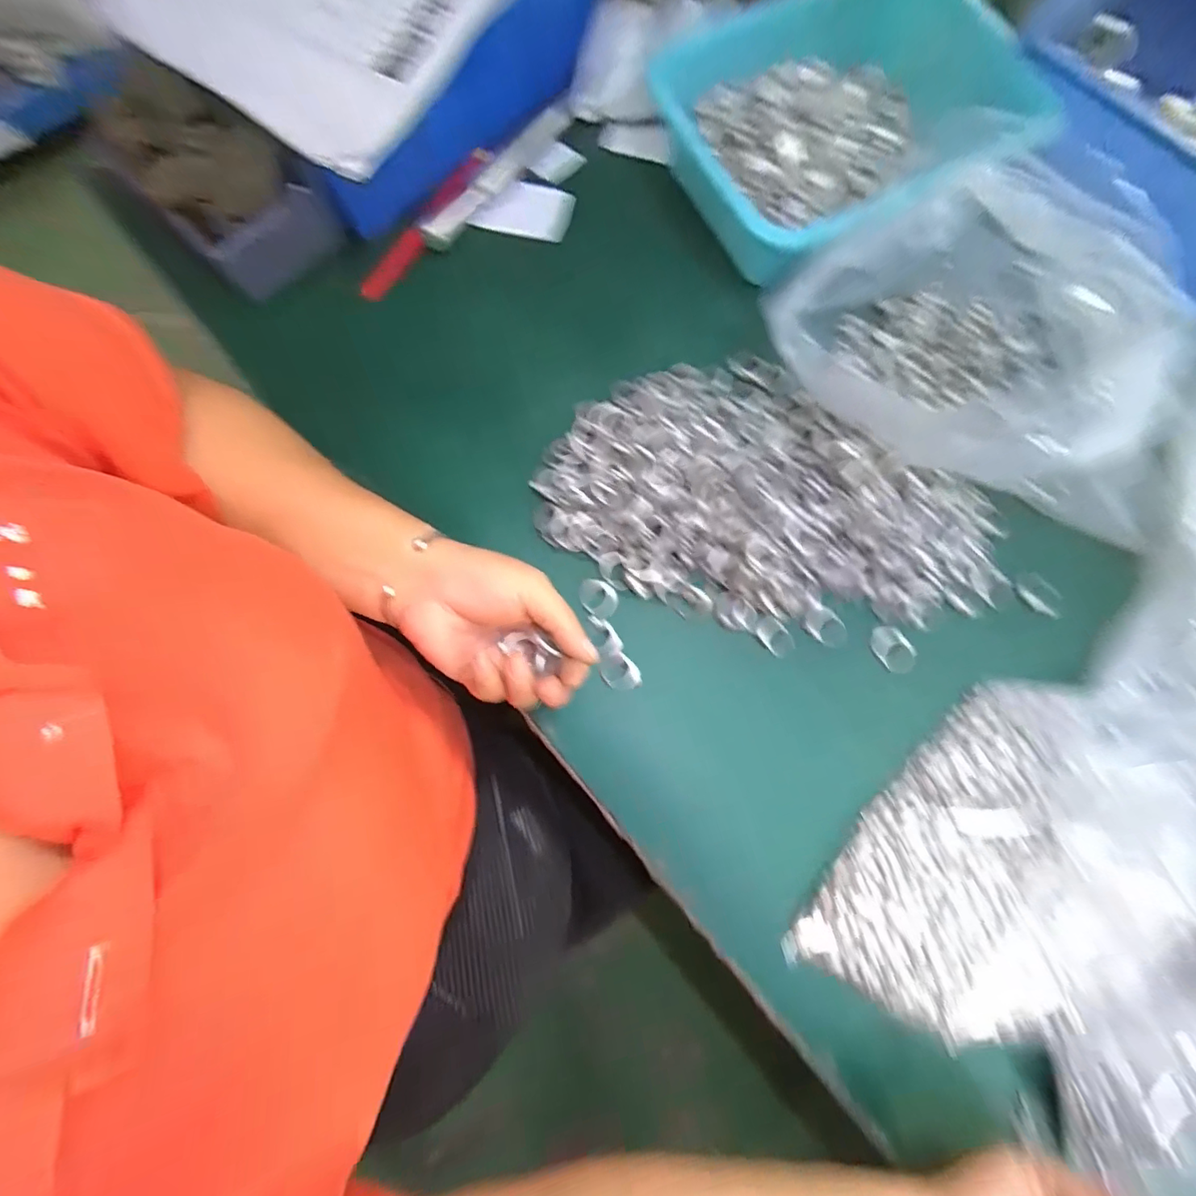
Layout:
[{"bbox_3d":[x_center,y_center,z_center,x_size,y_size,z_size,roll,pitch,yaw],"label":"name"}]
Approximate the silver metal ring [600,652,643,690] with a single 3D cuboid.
[{"bbox_3d":[0.015,0.050,0.354,0.025,0.009,0.026,0,77,-1],"label":"silver metal ring"}]

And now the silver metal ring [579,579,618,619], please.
[{"bbox_3d":[0.000,0.000,0.364,0.029,0.005,0.024,25,91,-4],"label":"silver metal ring"}]

